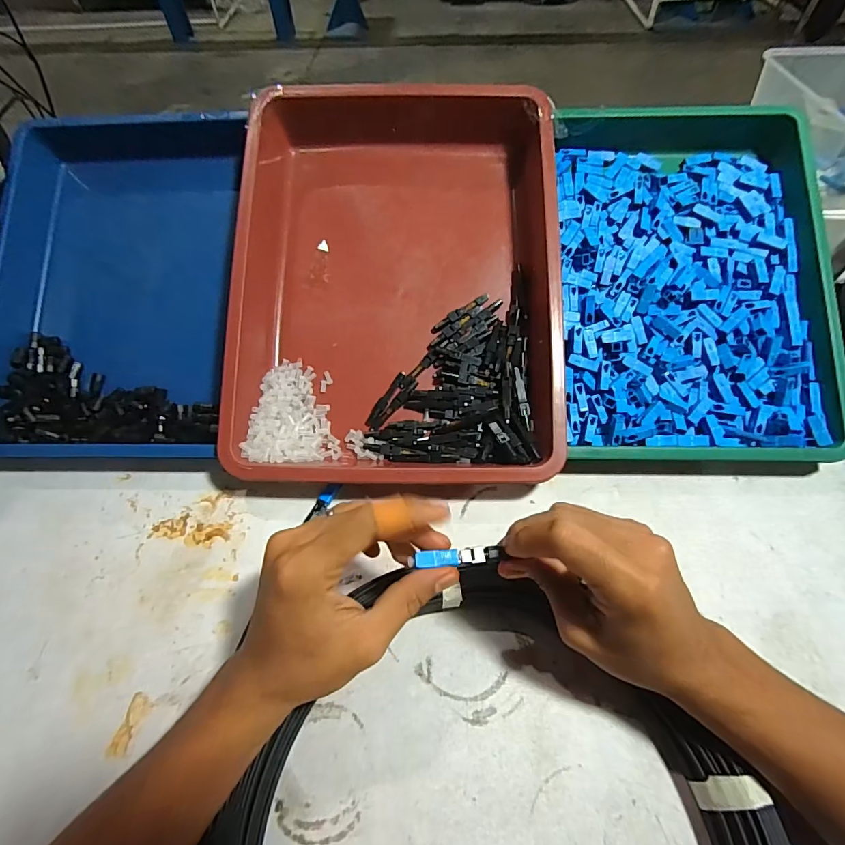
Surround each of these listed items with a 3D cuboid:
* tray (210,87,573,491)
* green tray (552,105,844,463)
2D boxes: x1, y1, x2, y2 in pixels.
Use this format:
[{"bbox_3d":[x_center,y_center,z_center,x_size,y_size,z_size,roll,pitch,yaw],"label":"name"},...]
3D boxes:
[{"bbox_3d":[-0.022,-0.125,0.373,0.267,0.061,0.352,-1,79,2],"label":"tray"},{"bbox_3d":[0.229,-0.135,0.370,0.210,0.044,0.342,1,78,4],"label":"green tray"}]

